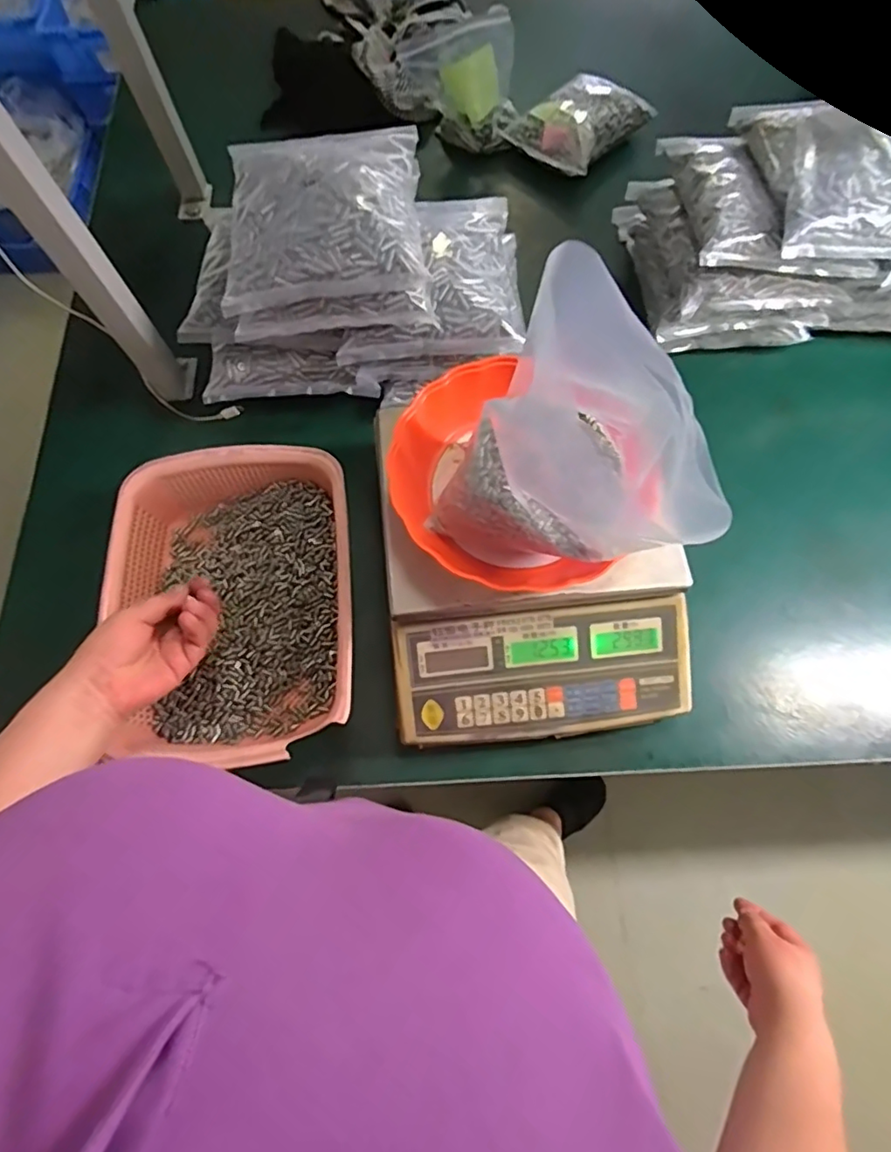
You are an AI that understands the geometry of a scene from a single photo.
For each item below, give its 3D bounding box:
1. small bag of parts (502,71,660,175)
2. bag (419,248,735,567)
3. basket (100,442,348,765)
[{"bbox_3d":[0.186,-0.629,0.788,0.183,0.039,0.127,-41,75,-12],"label":"small bag of parts"},{"bbox_3d":[0.082,-0.074,0.384,0.174,0.200,0.102,29,74,11],"label":"bag"},{"bbox_3d":[-0.195,0.024,0.548,0.210,0.071,0.288,-5,71,0],"label":"basket"}]

